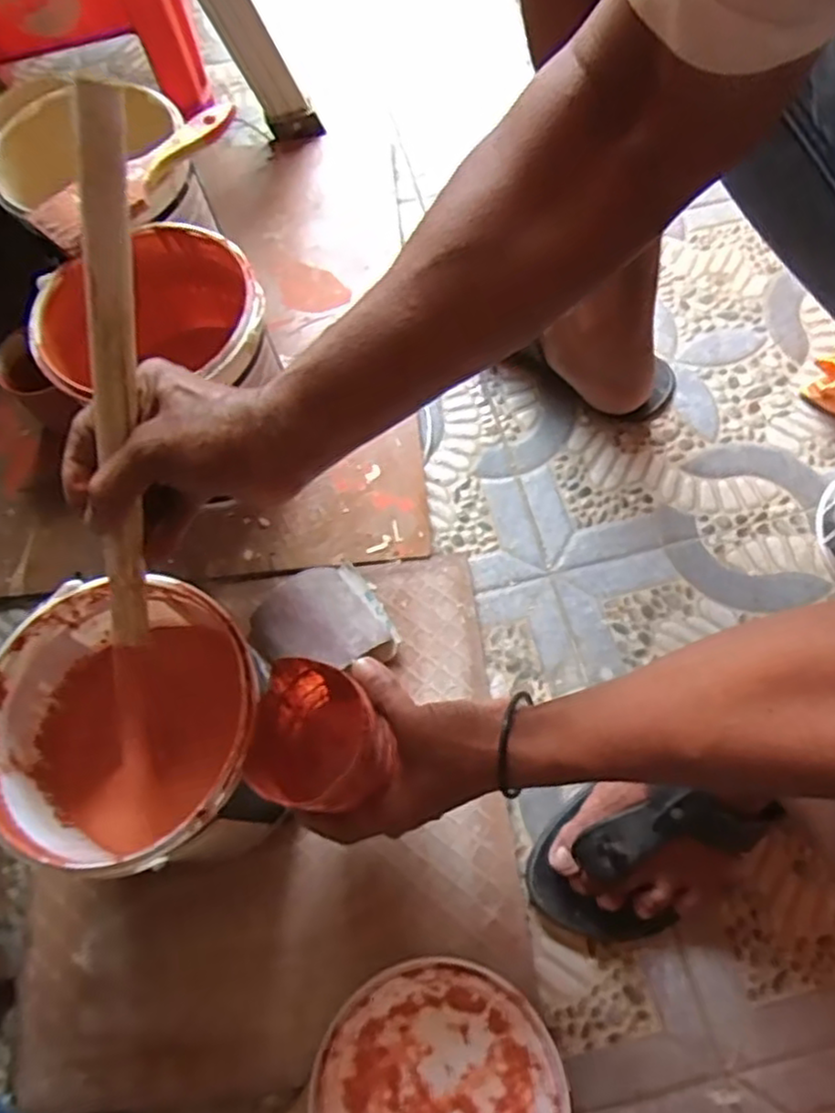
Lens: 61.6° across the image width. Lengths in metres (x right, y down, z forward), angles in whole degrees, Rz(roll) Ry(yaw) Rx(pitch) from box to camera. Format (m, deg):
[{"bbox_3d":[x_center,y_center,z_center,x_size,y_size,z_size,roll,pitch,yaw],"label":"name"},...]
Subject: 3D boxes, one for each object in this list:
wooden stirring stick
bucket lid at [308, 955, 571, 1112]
[{"bbox_3d":[-0.161,-0.080,0.376,0.020,0.292,0.024,12,26,8],"label":"wooden stirring stick"},{"bbox_3d":[0.013,0.383,0.489,0.169,0.023,0.177,-1,67,2],"label":"bucket lid"}]

